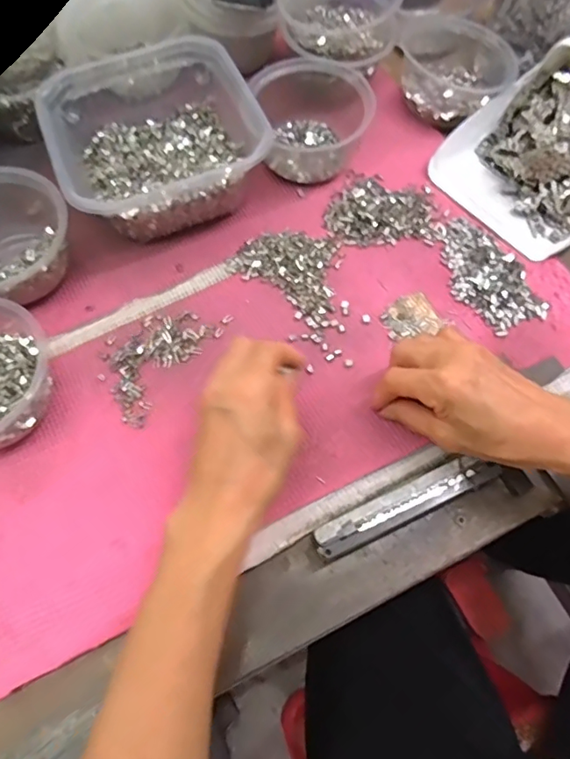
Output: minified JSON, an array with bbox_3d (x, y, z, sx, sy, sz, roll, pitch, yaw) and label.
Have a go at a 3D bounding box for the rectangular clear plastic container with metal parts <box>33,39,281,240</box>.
[{"bbox_3d":[-0.117,-0.218,0.474,0.169,0.076,0.169,-23,68,-8],"label":"rectangular clear plastic container with metal parts"}]

